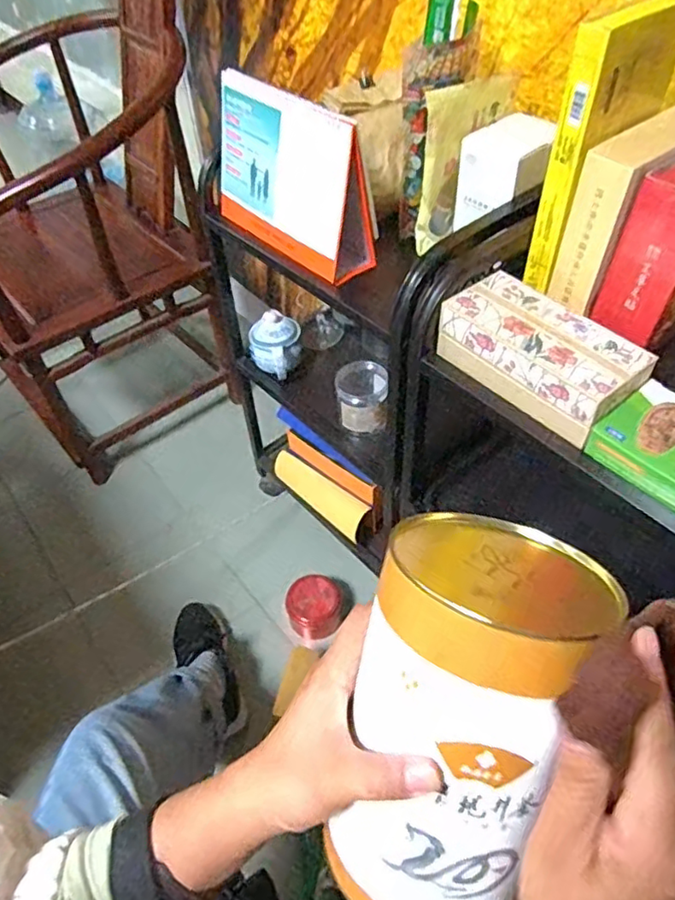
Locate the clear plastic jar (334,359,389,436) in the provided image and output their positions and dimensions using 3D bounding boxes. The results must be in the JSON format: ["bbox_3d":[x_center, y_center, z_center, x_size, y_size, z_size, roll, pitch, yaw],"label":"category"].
[{"bbox_3d":[0.041,-0.089,0.998,0.082,0.096,0.080,-1,49,2],"label":"clear plastic jar"}]

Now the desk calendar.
[{"bbox_3d":[-0.070,-0.359,0.799,0.261,0.187,0.069,36,59,29],"label":"desk calendar"}]

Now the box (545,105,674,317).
[{"bbox_3d":[0.308,-0.250,0.641,0.142,0.168,0.056,-29,54,-21],"label":"box"}]

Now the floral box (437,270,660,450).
[{"bbox_3d":[0.206,-0.099,0.629,0.096,0.068,0.197,-32,55,-23],"label":"floral box"}]

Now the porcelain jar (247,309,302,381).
[{"bbox_3d":[-0.110,-0.180,1.086,0.089,0.091,0.105,-9,49,-5],"label":"porcelain jar"}]

